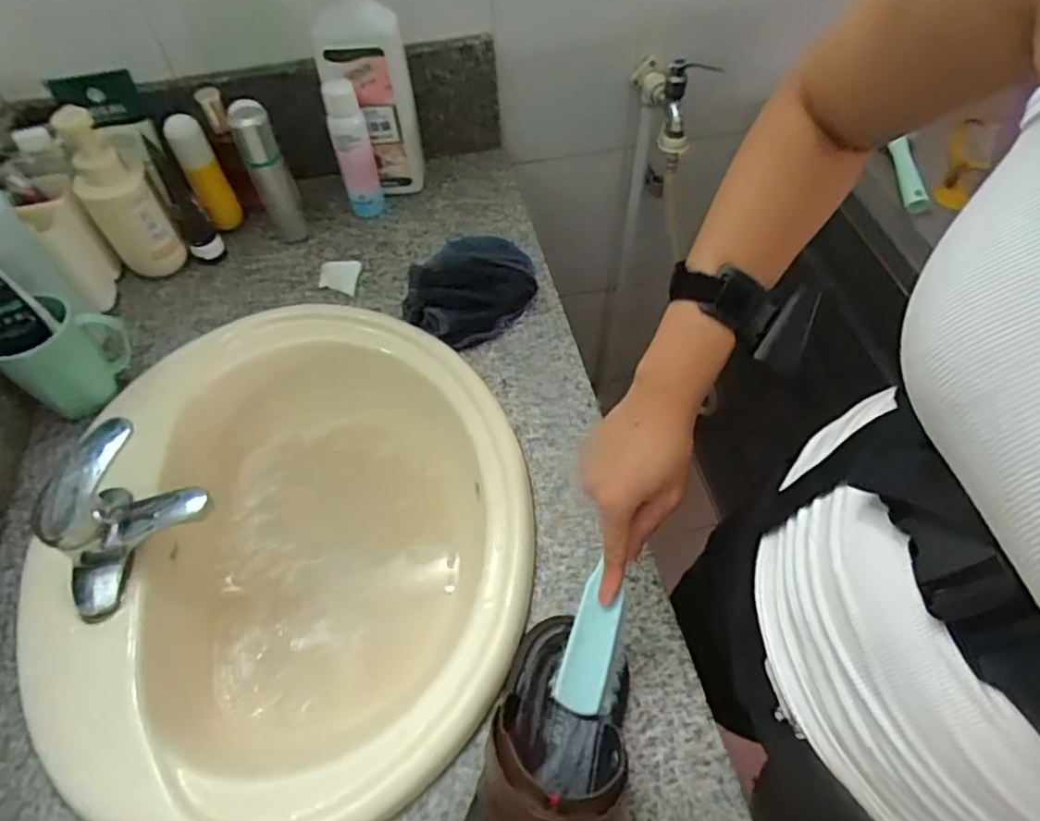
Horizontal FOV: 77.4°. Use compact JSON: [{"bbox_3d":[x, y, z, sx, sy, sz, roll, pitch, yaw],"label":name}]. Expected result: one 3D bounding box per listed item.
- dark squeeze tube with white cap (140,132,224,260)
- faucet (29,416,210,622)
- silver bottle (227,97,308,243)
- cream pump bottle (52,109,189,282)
[{"bbox_3d":[-0.405,-0.252,0.779,0.038,0.156,0.030,-29,36,-17],"label":"dark squeeze tube with white cap"},{"bbox_3d":[-0.353,0.095,0.564,0.114,0.101,0.133,36,64,22],"label":"faucet"},{"bbox_3d":[-0.299,-0.283,0.784,0.043,0.174,0.038,-24,59,-14],"label":"silver bottle"},{"bbox_3d":[-0.455,-0.240,0.744,0.071,0.201,0.067,-33,62,-19],"label":"cream pump bottle"}]

